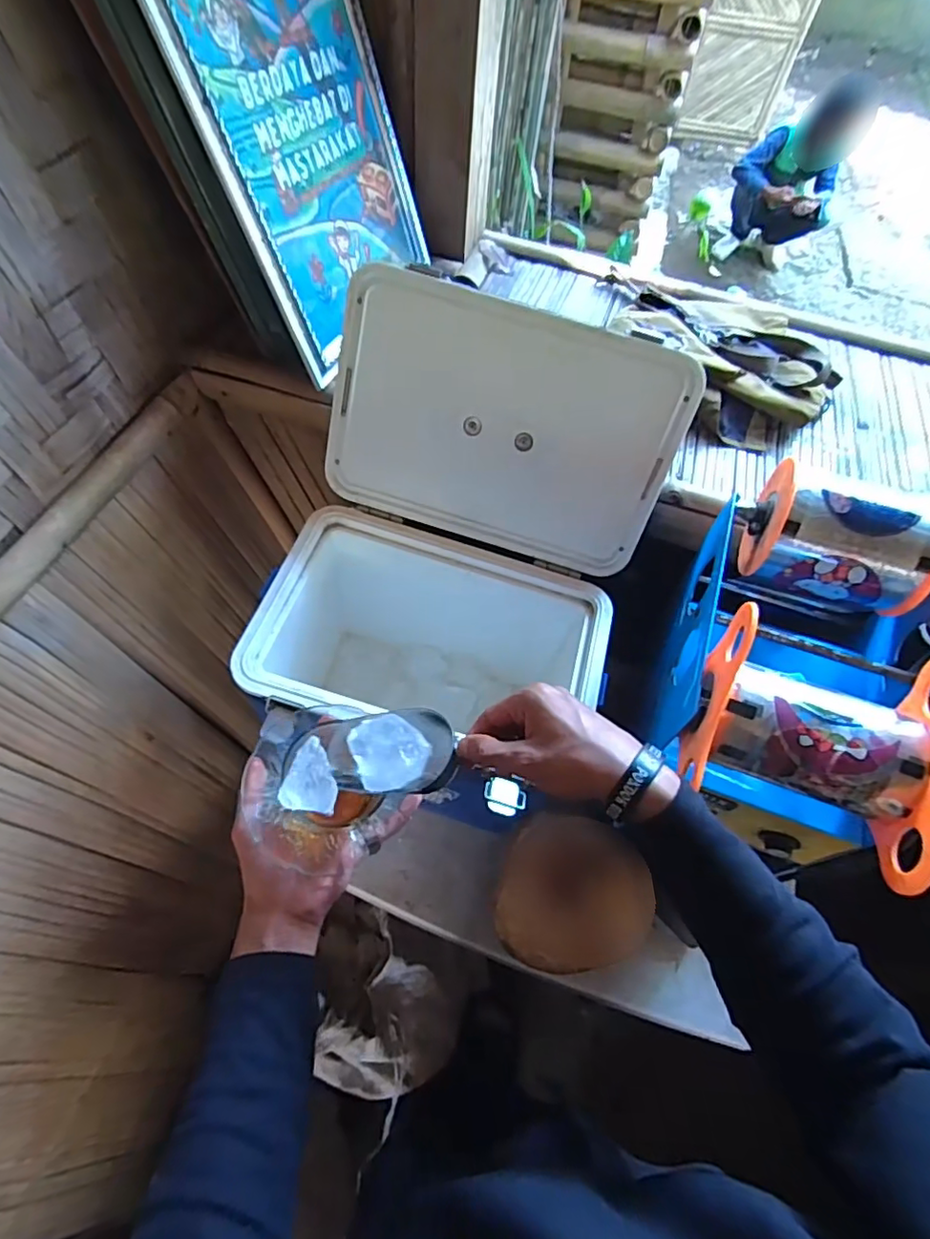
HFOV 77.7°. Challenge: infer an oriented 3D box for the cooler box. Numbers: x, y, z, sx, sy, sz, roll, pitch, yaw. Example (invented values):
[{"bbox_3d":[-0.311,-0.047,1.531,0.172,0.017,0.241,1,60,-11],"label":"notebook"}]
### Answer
[{"bbox_3d":[-0.009,-0.030,0.668,0.364,0.481,0.353,16,60,4],"label":"cooler box"}]

